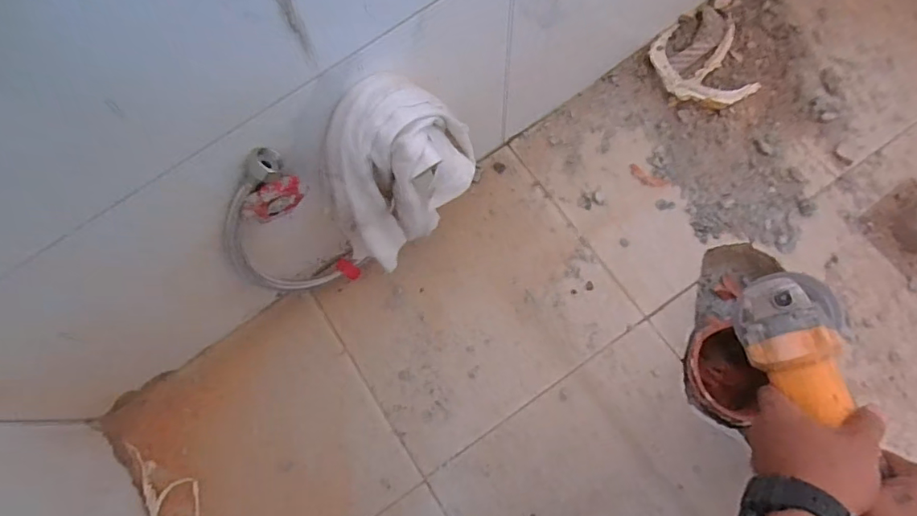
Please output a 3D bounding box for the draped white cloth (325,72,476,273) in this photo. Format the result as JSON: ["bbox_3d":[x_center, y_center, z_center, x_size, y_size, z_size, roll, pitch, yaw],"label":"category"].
[{"bbox_3d":[-0.046,-0.077,0.427,0.137,0.151,0.079,-39,75,-8],"label":"draped white cloth"}]

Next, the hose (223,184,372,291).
[{"bbox_3d":[-0.151,-0.002,0.480,0.100,0.234,0.034,-15,73,-1],"label":"hose"}]

